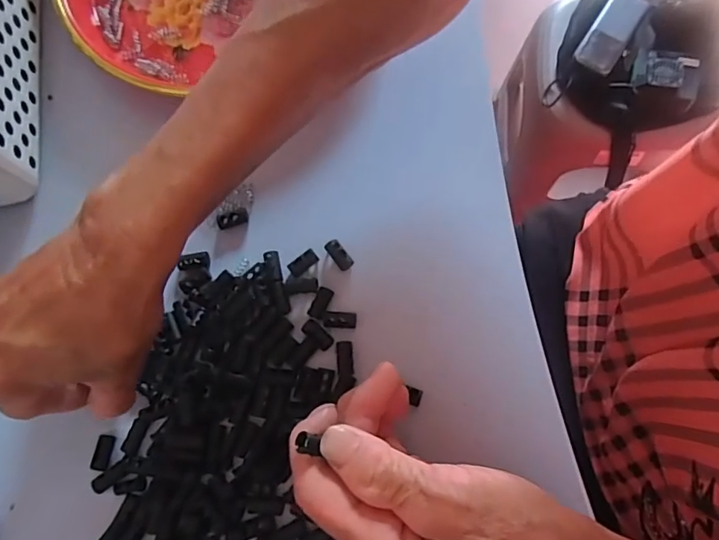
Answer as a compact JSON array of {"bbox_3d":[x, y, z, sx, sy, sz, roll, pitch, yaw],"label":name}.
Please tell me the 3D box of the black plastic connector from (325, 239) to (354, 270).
[{"bbox_3d":[-0.012,-0.009,0.304,0.009,0.004,0.018,-37,75,-4],"label":"black plastic connector"}]

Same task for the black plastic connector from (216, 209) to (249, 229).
[{"bbox_3d":[-0.077,-0.031,0.318,0.020,0.004,0.009,-15,75,2],"label":"black plastic connector"}]

